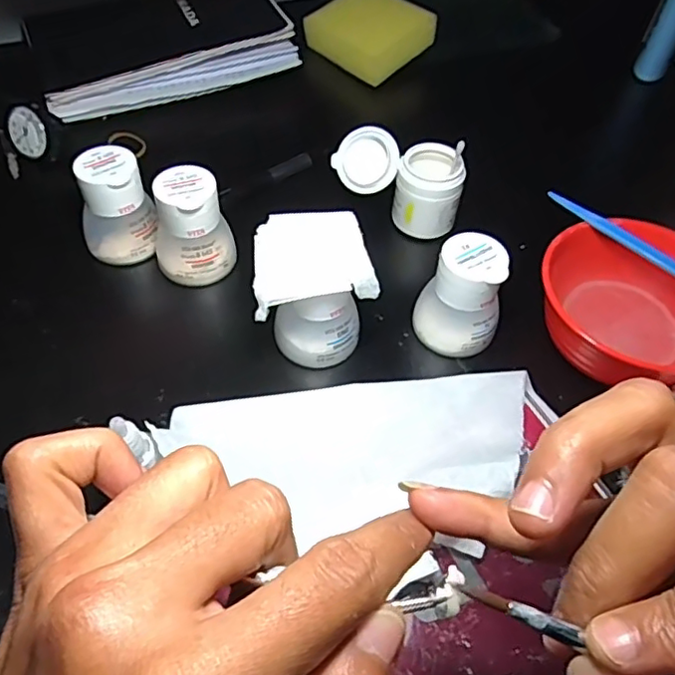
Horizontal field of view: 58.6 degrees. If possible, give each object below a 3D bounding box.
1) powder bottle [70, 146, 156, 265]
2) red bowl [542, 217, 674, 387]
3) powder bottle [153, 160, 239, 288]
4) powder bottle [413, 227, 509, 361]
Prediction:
[{"bbox_3d":[-0.143,-0.084,0.383,0.045,0.057,0.044,-19,57,-18],"label":"powder bottle"},{"bbox_3d":[0.170,-0.021,0.350,0.109,0.041,0.096,4,53,-2],"label":"red bowl"},{"bbox_3d":[-0.090,-0.068,0.373,0.047,0.059,0.042,-18,56,-17],"label":"powder bottle"},{"bbox_3d":[0.071,-0.021,0.349,0.041,0.064,0.044,-5,54,-9],"label":"powder bottle"}]

